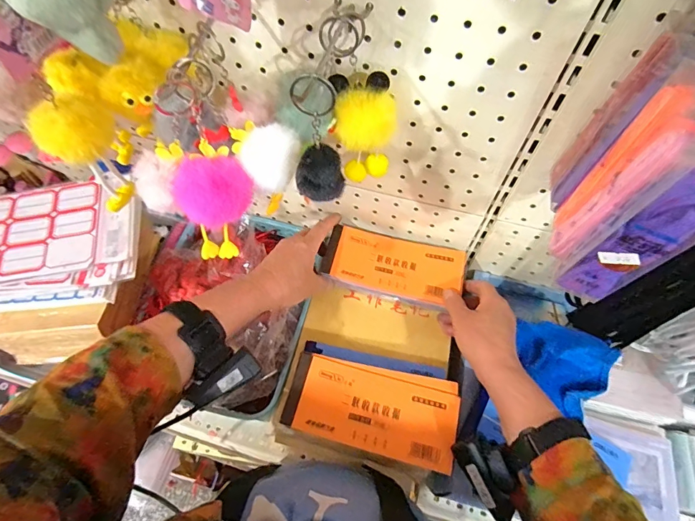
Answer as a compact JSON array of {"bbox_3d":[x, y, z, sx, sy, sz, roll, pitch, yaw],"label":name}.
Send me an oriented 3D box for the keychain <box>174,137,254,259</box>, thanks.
[{"bbox_3d":[-0.104,-0.050,0.323,0.061,0.057,0.071,-24,63,-15],"label":"keychain"}]

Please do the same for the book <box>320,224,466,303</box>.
[{"bbox_3d":[0.062,0.003,0.517,0.171,0.013,0.079,11,60,4],"label":"book"}]

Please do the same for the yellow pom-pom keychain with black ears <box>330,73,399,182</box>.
[{"bbox_3d":[0.014,-0.118,0.371,0.057,0.103,0.054,10,60,4],"label":"yellow pom-pom keychain with black ears"}]

